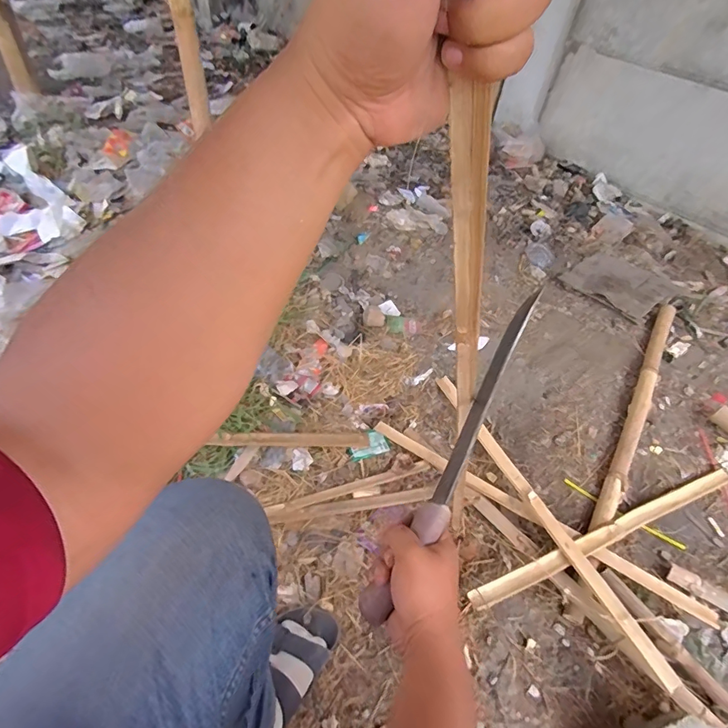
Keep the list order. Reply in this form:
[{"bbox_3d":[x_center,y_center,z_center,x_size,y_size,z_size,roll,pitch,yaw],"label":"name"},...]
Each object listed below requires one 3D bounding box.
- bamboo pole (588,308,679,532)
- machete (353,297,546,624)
[{"bbox_3d":[0.680,0.081,1.079,0.046,0.034,0.768,28,56,19],"label":"bamboo pole"},{"bbox_3d":[0.107,0.082,0.480,0.040,0.028,0.400,25,70,17],"label":"machete"}]

